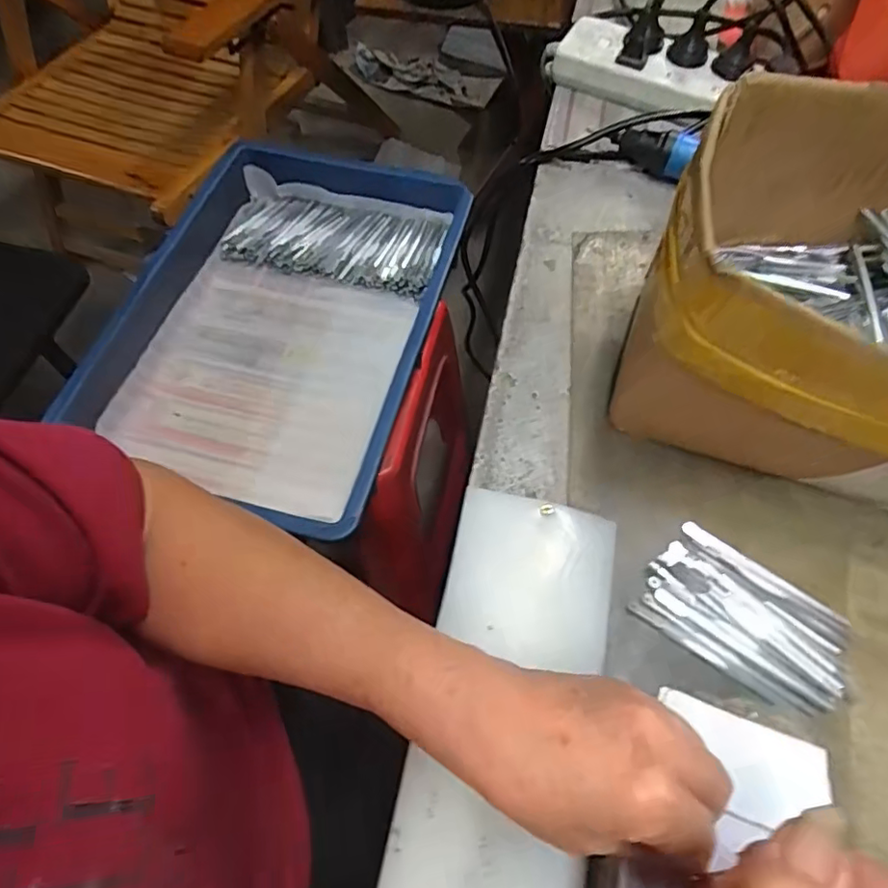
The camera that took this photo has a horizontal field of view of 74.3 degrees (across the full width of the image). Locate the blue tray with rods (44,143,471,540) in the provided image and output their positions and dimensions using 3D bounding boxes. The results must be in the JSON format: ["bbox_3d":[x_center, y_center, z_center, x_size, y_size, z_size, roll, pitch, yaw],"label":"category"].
[{"bbox_3d":[-0.167,-0.141,0.611,0.319,0.076,0.411,14,64,6],"label":"blue tray with rods"}]

